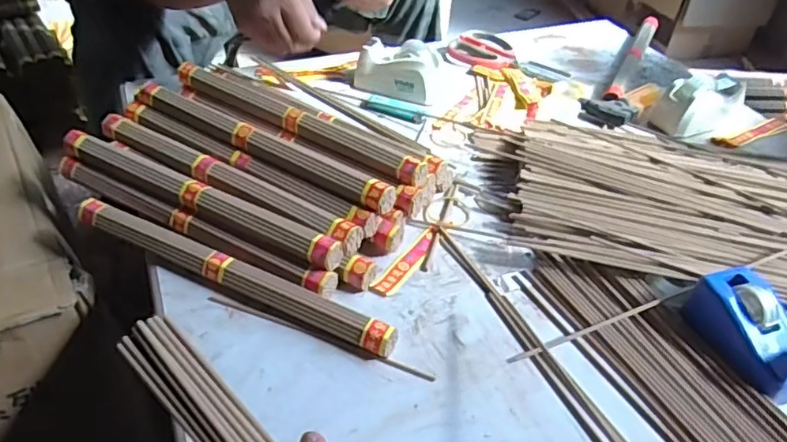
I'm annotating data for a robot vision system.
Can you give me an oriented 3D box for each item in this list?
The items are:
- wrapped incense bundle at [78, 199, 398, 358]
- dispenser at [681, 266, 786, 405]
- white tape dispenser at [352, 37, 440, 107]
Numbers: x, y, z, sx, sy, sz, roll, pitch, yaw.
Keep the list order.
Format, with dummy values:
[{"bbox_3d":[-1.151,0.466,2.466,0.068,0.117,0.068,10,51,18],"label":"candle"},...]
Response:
[{"bbox_3d":[-0.141,0.043,0.497,0.312,0.026,0.027,21,44,16],"label":"wrapped incense bundle"},{"bbox_3d":[0.288,0.089,0.462,0.055,0.049,0.100,-9,44,-15],"label":"dispenser"},{"bbox_3d":[0.006,-0.197,0.760,0.110,0.056,0.051,16,43,12],"label":"white tape dispenser"}]

